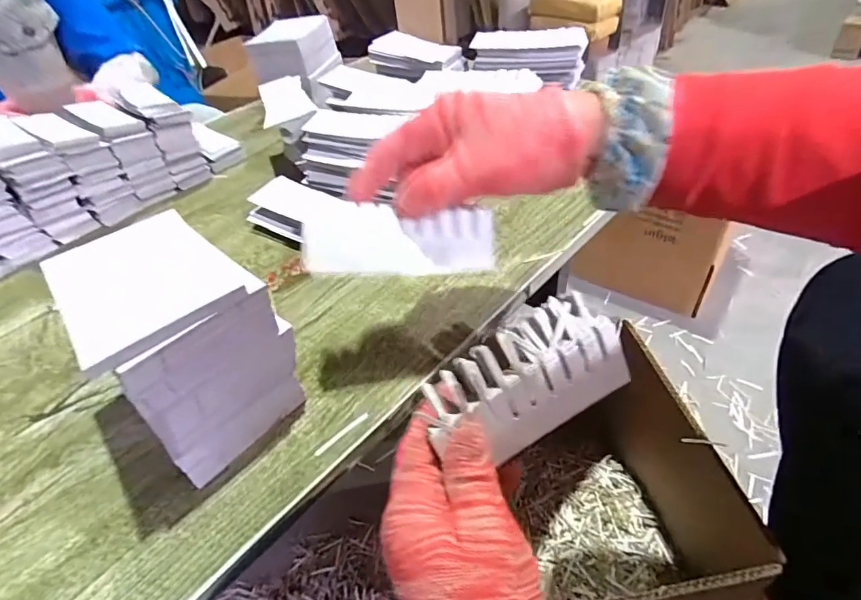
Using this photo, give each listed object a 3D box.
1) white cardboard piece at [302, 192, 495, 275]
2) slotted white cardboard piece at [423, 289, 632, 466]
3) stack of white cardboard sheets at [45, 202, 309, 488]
[{"bbox_3d":[-0.019,-0.040,0.293,0.117,0.007,0.046,2,78,-2],"label":"white cardboard piece"},{"bbox_3d":[0.055,0.040,0.257,0.102,0.061,0.026,-28,11,-6],"label":"slotted white cardboard piece"},{"bbox_3d":[-0.155,0.018,0.292,0.125,0.111,0.088,29,54,32],"label":"stack of white cardboard sheets"}]

